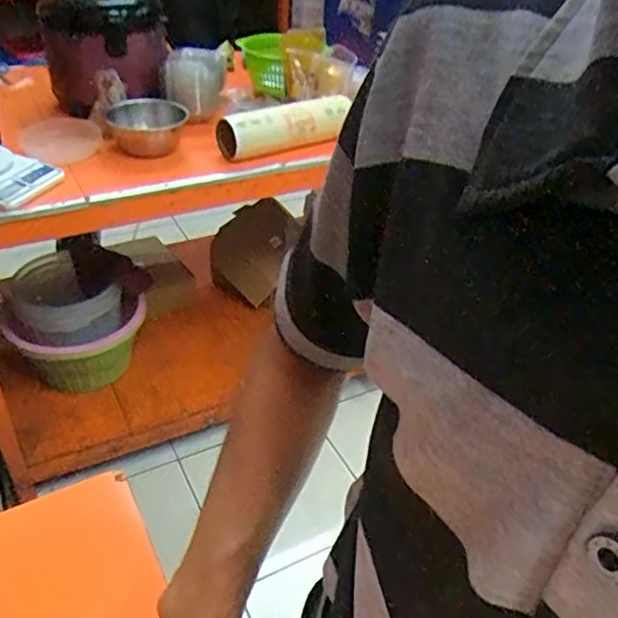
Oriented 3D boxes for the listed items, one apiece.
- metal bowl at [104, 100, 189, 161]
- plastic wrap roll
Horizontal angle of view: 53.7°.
[{"bbox_3d":[-0.347,-0.398,1.319,0.173,0.063,0.201,-5,39,-12],"label":"metal bowl"},{"bbox_3d":[-0.047,-0.405,1.343,0.343,0.083,0.073,-18,43,-27],"label":"plastic wrap roll"}]

